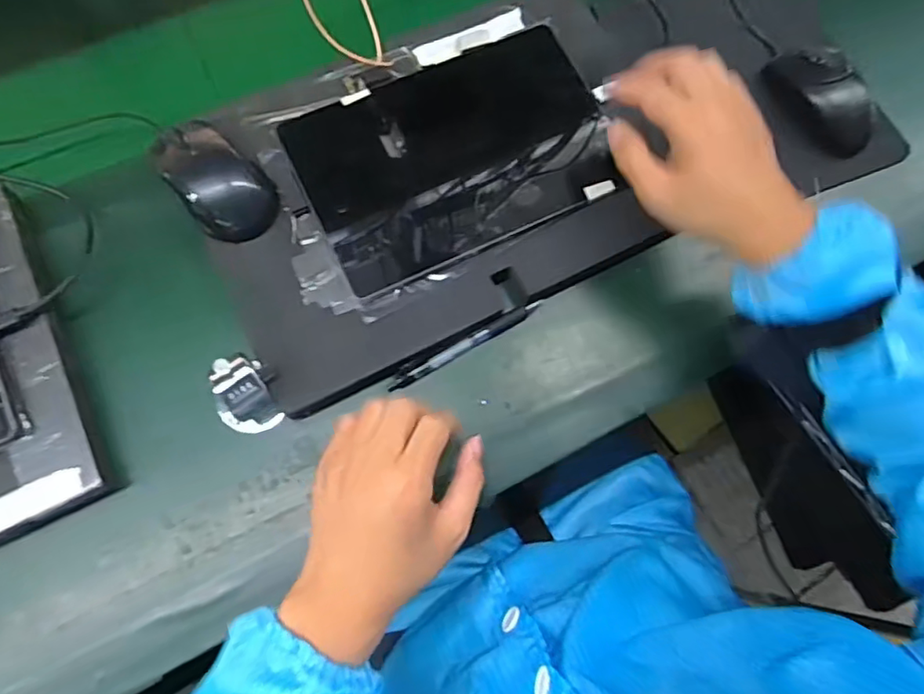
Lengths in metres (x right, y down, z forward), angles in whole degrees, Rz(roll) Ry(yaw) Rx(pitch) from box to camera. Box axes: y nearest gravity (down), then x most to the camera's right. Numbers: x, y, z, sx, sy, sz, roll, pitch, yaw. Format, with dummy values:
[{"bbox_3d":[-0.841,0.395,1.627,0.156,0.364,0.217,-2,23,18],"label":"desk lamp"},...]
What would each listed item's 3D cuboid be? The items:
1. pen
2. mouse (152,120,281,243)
[{"bbox_3d":[0.004,-0.004,0.469,0.138,0.011,0.013,-30,76,-11],"label":"pen"},{"bbox_3d":[-0.191,-0.132,0.456,0.061,0.033,0.100,-37,78,-12],"label":"mouse"}]

